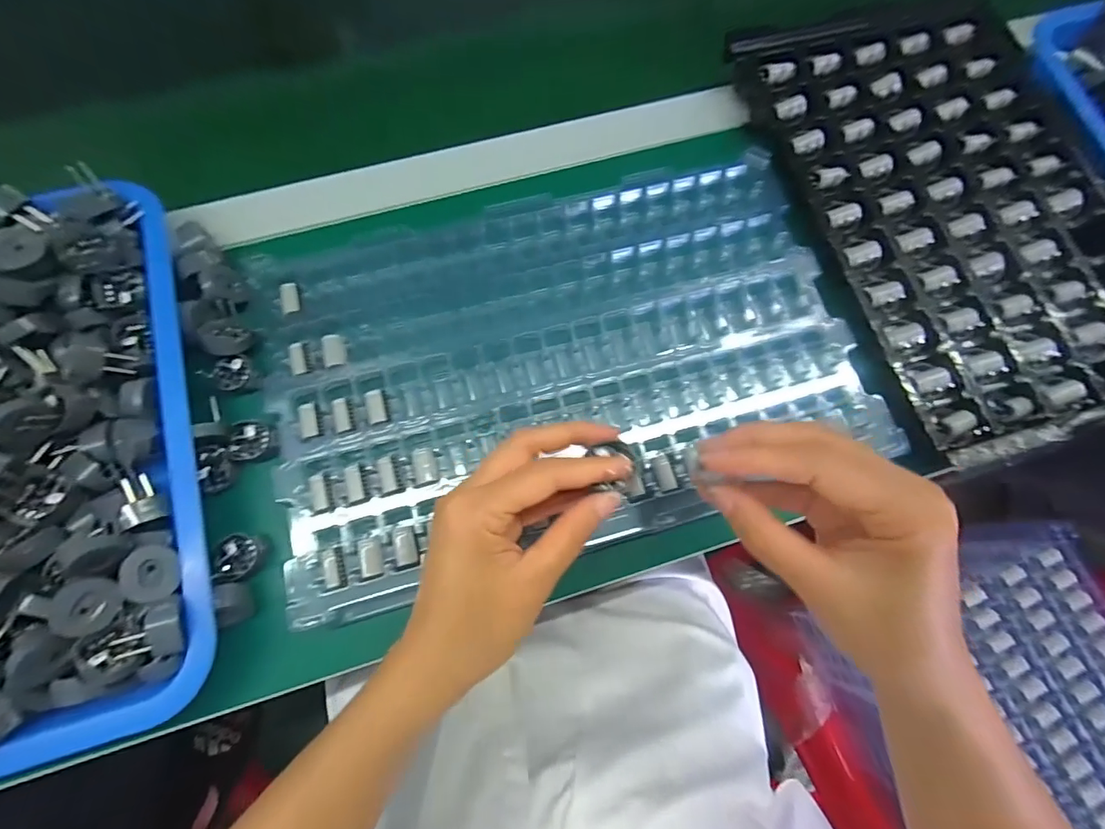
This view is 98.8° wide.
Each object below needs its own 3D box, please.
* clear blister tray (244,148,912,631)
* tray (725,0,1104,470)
[{"bbox_3d":[0.007,-0.037,0.303,0.360,0.019,0.227,-15,75,-4],"label":"clear blister tray"},{"bbox_3d":[0.287,-0.152,0.328,0.218,0.019,0.337,-14,75,-4],"label":"tray"}]

